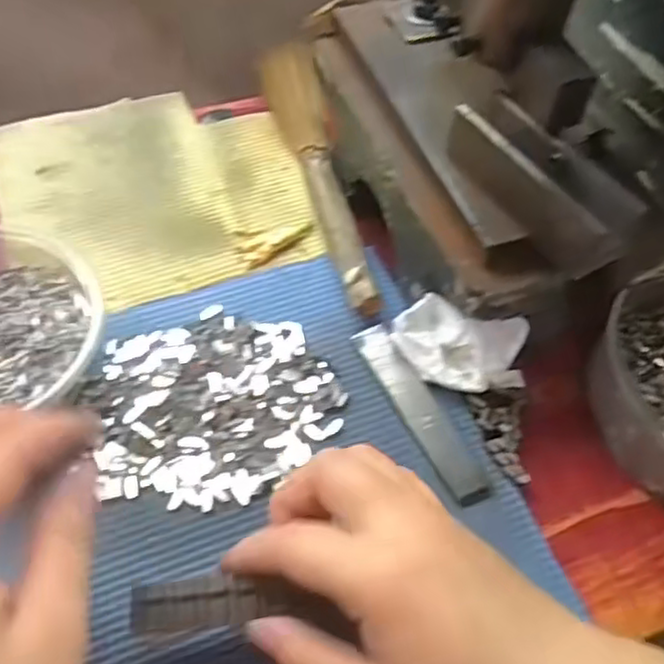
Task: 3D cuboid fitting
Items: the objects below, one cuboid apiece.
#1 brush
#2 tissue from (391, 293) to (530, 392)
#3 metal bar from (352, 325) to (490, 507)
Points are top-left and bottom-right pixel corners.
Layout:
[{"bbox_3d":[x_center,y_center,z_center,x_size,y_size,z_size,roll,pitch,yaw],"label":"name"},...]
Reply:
[{"bbox_3d":[-0.009,-0.104,0.425,0.030,0.020,0.228,-9,56,-11],"label":"brush"},{"bbox_3d":[0.062,0.007,0.344,0.062,0.038,0.033,30,58,16],"label":"tissue"},{"bbox_3d":[0.043,0.037,0.341,0.020,0.005,0.100,-22,59,-19],"label":"metal bar"}]

